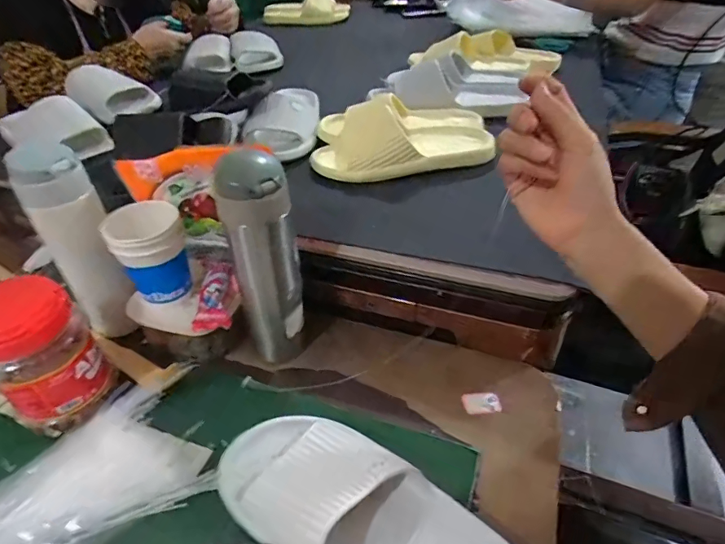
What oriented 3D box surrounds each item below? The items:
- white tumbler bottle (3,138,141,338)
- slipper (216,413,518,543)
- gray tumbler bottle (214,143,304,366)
[{"bbox_3d":[-0.301,-0.025,0.491,0.064,0.218,0.061,-22,41,-26],"label":"white tumbler bottle"},{"bbox_3d":[0.012,0.188,0.340,0.288,0.058,0.112,22,42,29],"label":"slipper"},{"bbox_3d":[-0.096,-0.010,0.465,0.061,0.222,0.058,-5,39,-5],"label":"gray tumbler bottle"}]

